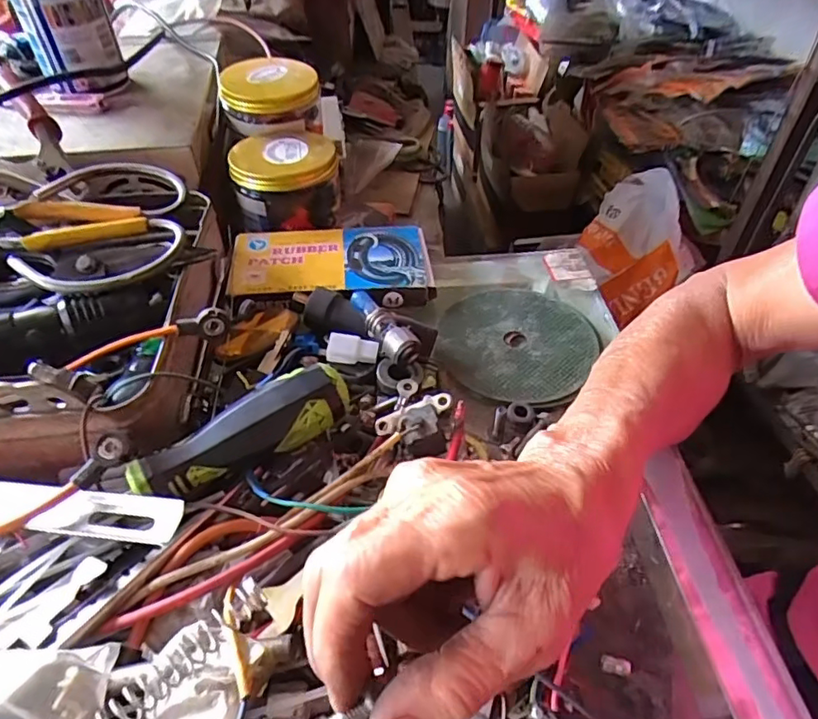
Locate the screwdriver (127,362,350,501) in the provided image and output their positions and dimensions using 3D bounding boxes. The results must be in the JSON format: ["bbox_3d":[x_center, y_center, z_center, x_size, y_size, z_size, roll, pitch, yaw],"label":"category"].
[{"bbox_3d":[-0.079,0.035,0.278,0.102,0.029,0.031,-24,51,-22],"label":"screwdriver"}]

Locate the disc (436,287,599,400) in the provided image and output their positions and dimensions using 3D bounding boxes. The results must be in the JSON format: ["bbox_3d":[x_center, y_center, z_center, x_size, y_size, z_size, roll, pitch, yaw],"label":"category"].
[{"bbox_3d":[0.070,-0.013,0.378,0.099,0.004,0.103,1,46,-1],"label":"disc"}]

